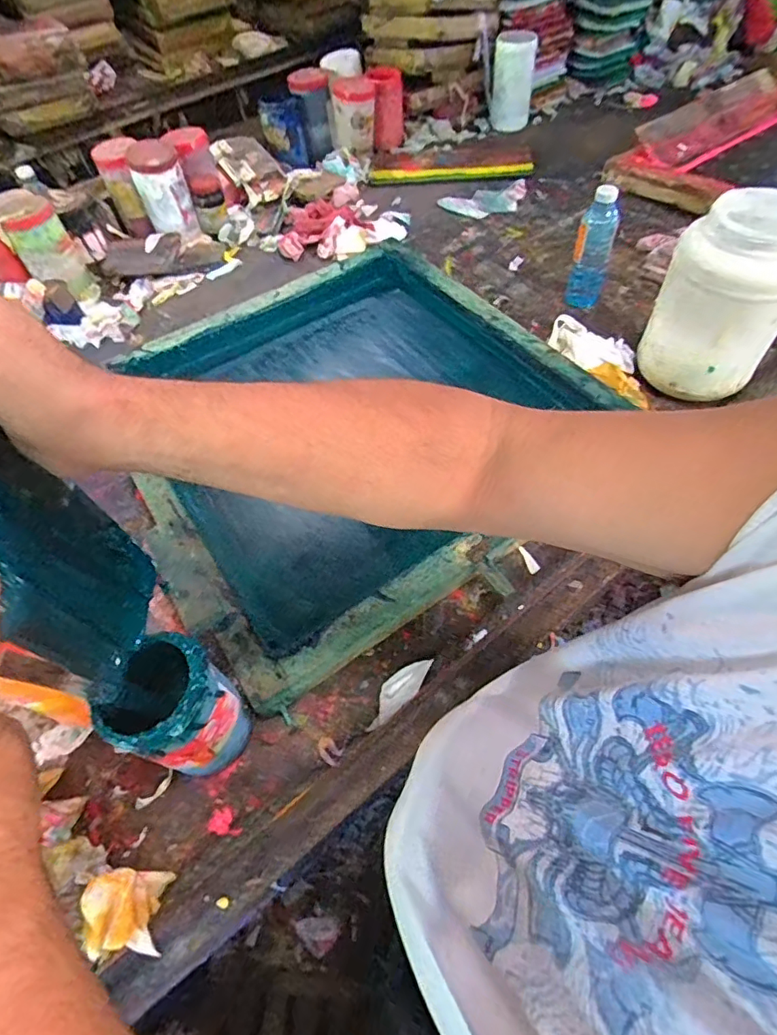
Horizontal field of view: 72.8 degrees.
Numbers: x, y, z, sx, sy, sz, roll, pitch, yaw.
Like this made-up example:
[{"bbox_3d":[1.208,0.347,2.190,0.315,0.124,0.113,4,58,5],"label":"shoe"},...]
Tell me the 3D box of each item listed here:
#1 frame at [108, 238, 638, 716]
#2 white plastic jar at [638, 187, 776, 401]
[{"bbox_3d":[-0.058,-0.156,0.789,0.634,0.070,0.648,-30,59,-15],"label":"frame"},{"bbox_3d":[0.463,-0.298,0.740,0.158,0.244,0.153,25,62,19],"label":"white plastic jar"}]

